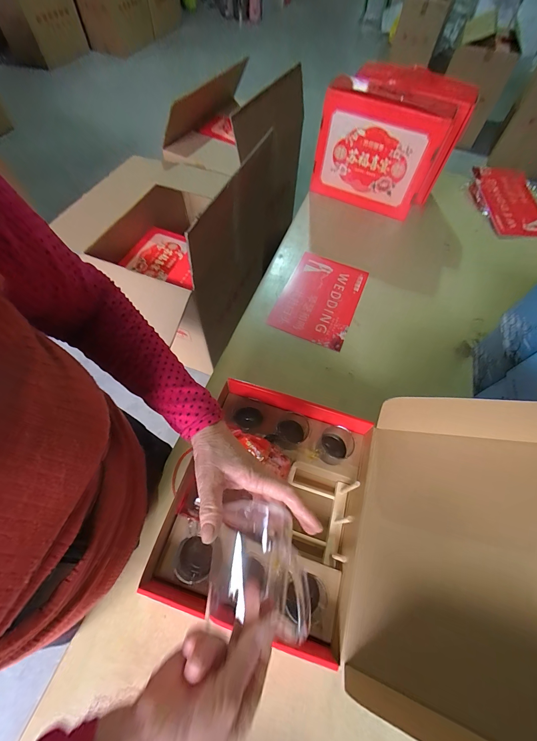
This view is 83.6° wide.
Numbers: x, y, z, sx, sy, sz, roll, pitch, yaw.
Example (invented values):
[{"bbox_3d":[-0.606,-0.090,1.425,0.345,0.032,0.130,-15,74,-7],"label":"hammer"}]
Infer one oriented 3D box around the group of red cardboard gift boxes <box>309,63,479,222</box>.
[{"bbox_3d":[0.352,-0.680,0.922,0.368,0.308,0.209,29,64,13],"label":"group of red cardboard gift boxes"}]

